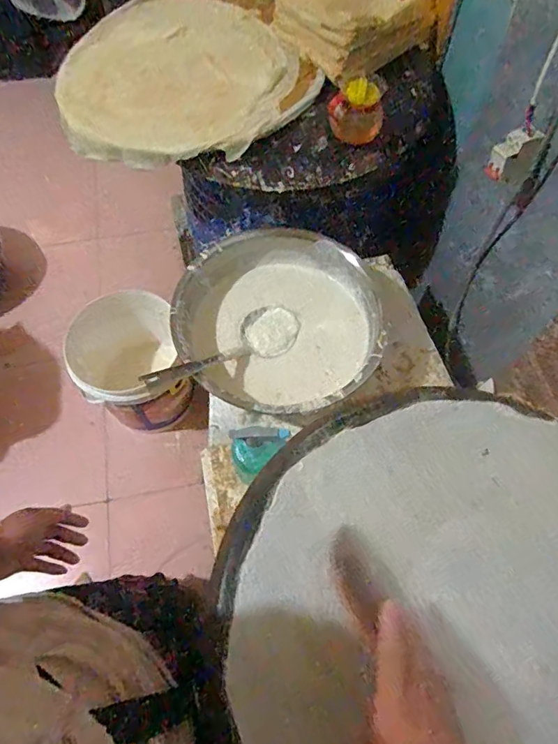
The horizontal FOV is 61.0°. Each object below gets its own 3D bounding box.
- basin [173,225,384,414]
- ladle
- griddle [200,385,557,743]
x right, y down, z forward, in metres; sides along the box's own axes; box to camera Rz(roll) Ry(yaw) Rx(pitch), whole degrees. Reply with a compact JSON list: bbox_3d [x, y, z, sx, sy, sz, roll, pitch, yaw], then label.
[{"bbox_3d":[0.002,-0.096,0.925,0.383,0.102,0.397,0,63,-1],"label":"basin"},{"bbox_3d":[-0.099,-0.047,0.881,0.335,0.064,0.107,-24,64,-41],"label":"ladle"},{"bbox_3d":[0.191,0.263,0.484,0.509,0.040,0.521,0,63,-1],"label":"griddle"}]

